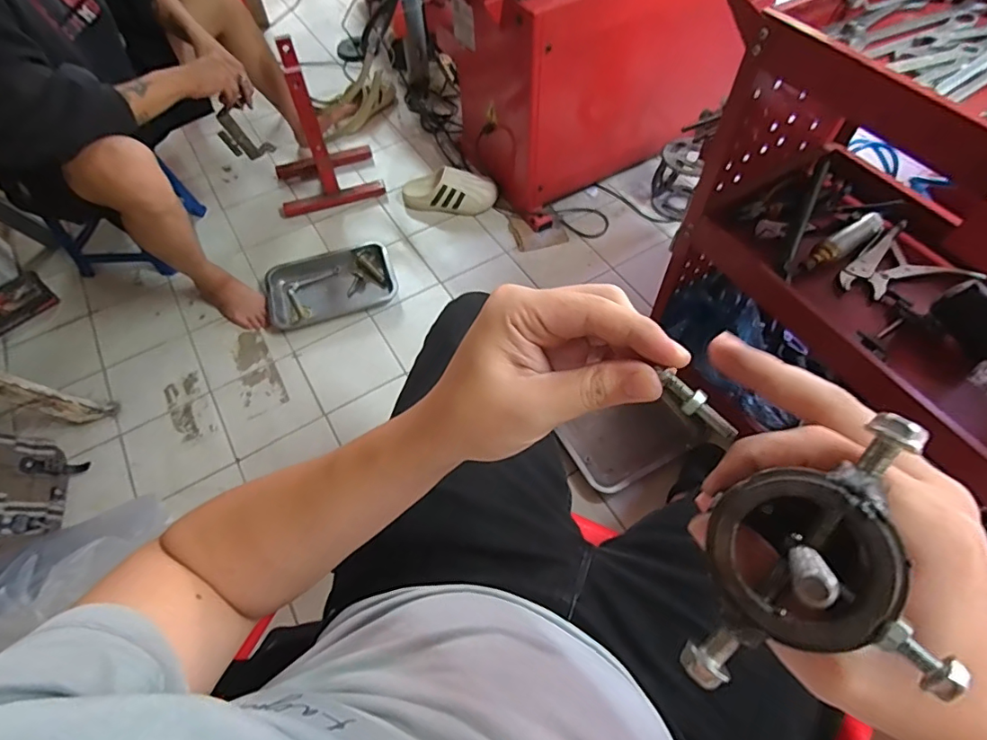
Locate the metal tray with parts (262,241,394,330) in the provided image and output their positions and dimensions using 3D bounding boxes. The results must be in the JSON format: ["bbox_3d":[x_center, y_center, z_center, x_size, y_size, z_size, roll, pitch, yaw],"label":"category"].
[{"bbox_3d":[-0.416,-0.221,1.302,0.310,0.035,0.197,-19,60,-9],"label":"metal tray with parts"}]

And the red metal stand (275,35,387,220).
[{"bbox_3d":[-0.494,-0.646,1.369,0.292,0.354,0.201,-20,60,-10],"label":"red metal stand"}]

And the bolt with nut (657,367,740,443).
[{"bbox_3d":[0.079,0.014,0.198,0.008,0.006,0.035,-40,75,-20],"label":"bolt with nut"}]

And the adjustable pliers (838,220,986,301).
[{"bbox_3d":[0.653,-0.155,0.794,0.178,0.033,0.145,-36,64,-18],"label":"adjustable pliers"}]

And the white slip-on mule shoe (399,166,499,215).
[{"bbox_3d":[-0.127,-0.500,1.421,0.268,0.094,0.086,6,59,6],"label":"white slip-on mule shoe"}]

